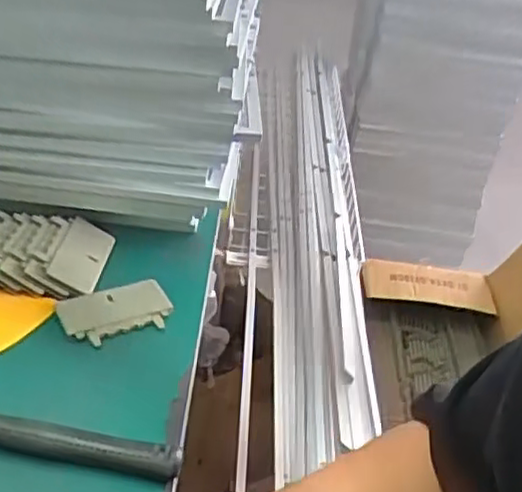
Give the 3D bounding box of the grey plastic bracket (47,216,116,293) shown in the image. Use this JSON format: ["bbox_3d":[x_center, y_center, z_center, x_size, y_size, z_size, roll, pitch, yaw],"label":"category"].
[{"bbox_3d":[-0.153,0.006,0.596,0.042,0.010,0.081,36,34,-19],"label":"grey plastic bracket"}]

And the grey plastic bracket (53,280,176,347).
[{"bbox_3d":[-0.116,0.051,0.555,0.085,0.009,0.056,-13,39,-27],"label":"grey plastic bracket"}]

